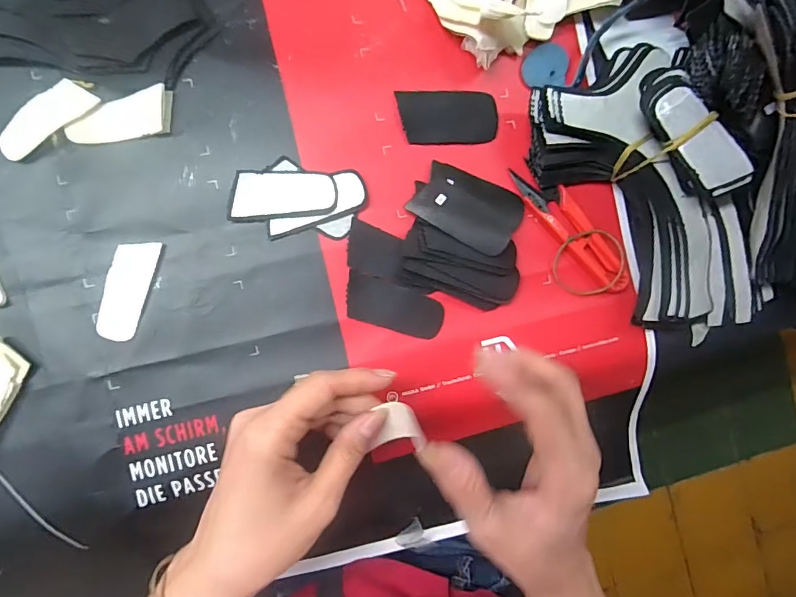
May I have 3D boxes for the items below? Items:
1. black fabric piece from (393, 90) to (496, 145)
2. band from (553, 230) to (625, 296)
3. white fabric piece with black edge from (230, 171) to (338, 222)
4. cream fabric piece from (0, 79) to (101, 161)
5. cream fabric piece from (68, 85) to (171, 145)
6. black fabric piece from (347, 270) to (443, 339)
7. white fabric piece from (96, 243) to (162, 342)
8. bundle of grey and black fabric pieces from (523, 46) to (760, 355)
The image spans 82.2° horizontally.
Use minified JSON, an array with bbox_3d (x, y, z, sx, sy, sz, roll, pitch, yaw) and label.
[{"bbox_3d":[0.037,-0.131,0.330,0.073,0.004,0.038,-4,92,-6],"label":"black fabric piece"},{"bbox_3d":[0.142,-0.026,0.338,0.051,0.010,0.049,0,91,-7],"label":"band"},{"bbox_3d":[-0.080,-0.072,0.318,0.071,0.006,0.033,-2,92,-7],"label":"white fabric piece with black edge"},{"bbox_3d":[-0.232,-0.118,0.299,0.067,0.005,0.025,-38,95,-4],"label":"cream fabric piece"},{"bbox_3d":[-0.184,-0.119,0.302,0.068,0.011,0.026,-13,93,-6],"label":"cream fabric piece"},{"bbox_3d":[-0.002,0.006,0.328,0.071,0.004,0.033,17,89,-7],"label":"black fabric piece"},{"bbox_3d":[-0.184,-0.006,0.309,0.027,0.005,0.068,18,89,-7],"label":"white fabric piece"},{"bbox_3d":[0.178,-0.061,0.313,0.103,0.068,0.207,-28,94,-5],"label":"bundle of grey and black fabric pieces"}]

